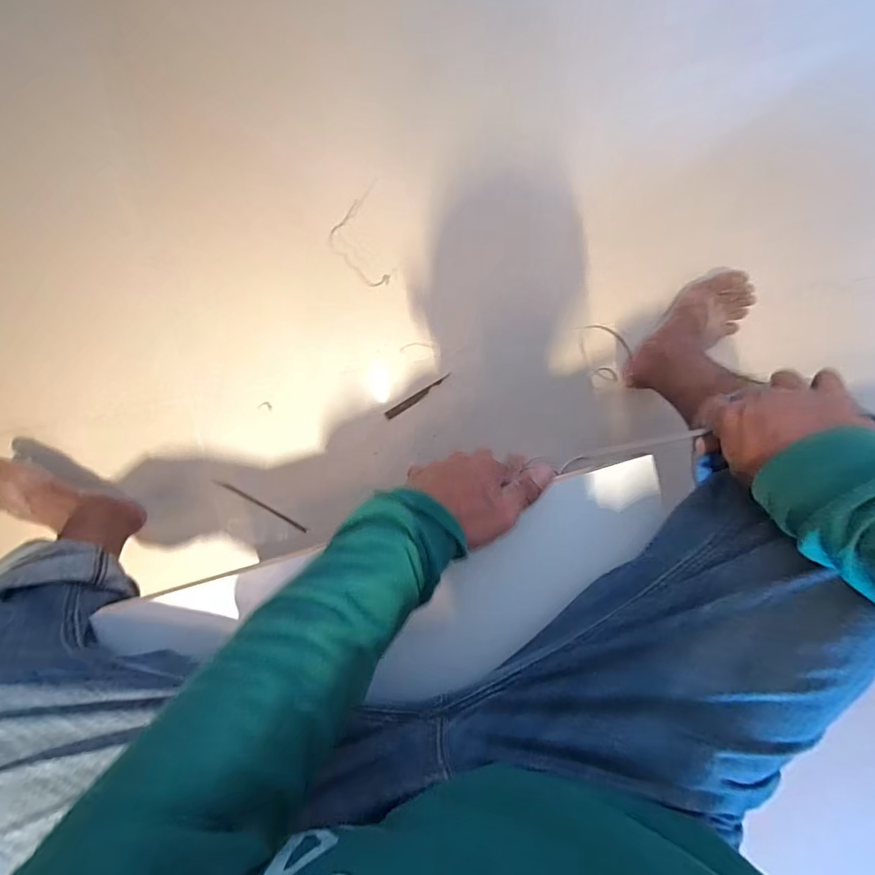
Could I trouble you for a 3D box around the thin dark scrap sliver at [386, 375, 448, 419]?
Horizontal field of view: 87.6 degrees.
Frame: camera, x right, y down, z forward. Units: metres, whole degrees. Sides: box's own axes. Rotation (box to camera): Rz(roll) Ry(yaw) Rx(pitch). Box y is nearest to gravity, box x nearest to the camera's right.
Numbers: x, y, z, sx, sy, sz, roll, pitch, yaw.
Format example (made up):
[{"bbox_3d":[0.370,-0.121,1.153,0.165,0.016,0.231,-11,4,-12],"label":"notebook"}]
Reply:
[{"bbox_3d":[-0.034,-0.069,0.774,0.125,0.006,0.014,-33,98,2],"label":"thin dark scrap sliver"}]

